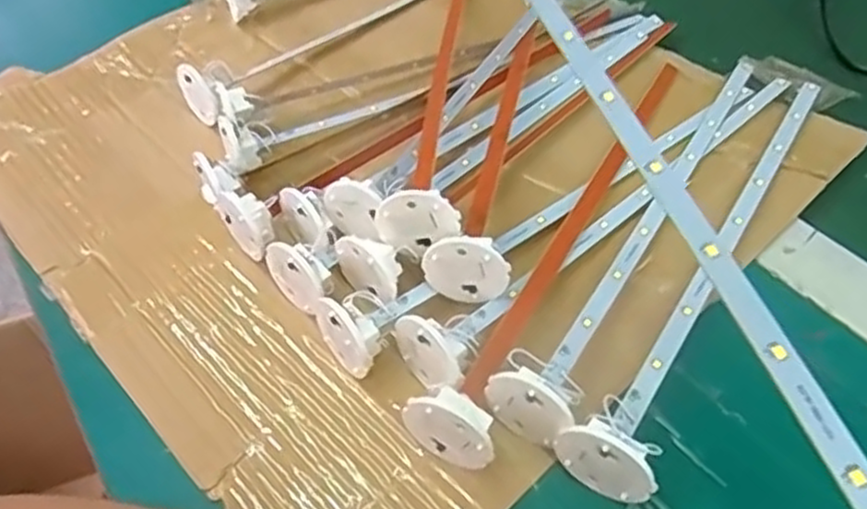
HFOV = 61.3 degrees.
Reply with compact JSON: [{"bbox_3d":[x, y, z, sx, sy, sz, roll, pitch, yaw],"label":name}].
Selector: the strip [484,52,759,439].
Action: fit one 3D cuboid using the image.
[{"bbox_3d":[0.117,-0.024,0.362,0.033,0.027,0.282,26,54,25],"label":"strip"}]

